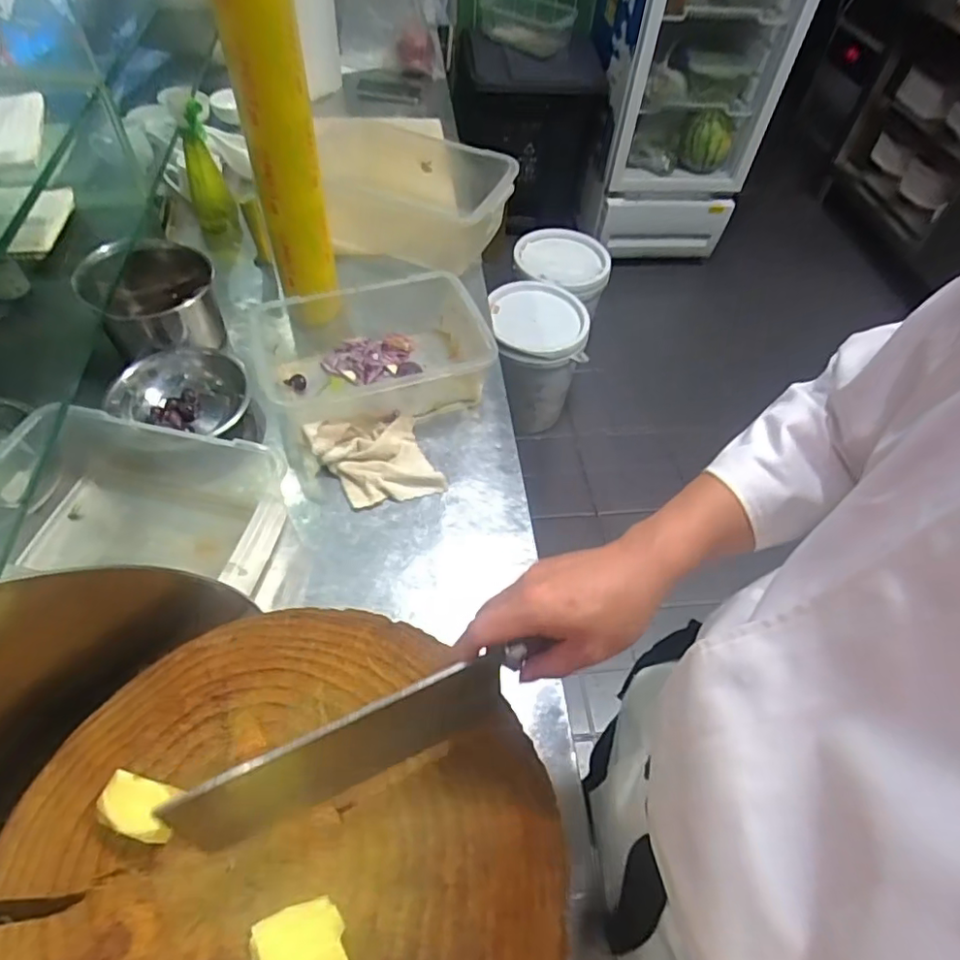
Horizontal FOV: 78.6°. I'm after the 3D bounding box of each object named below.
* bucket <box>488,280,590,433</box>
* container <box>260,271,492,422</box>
[{"bbox_3d":[0.163,-0.374,1.801,0.279,0.372,0.296,2,54,-3],"label":"bucket"},{"bbox_3d":[-0.159,-0.191,0.852,0.326,0.099,0.217,-7,55,-9],"label":"container"}]

